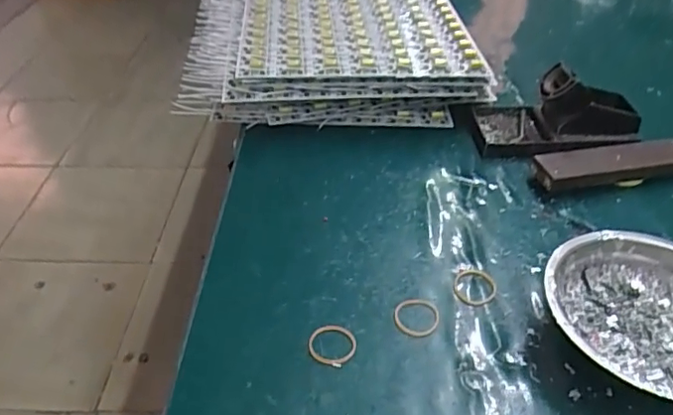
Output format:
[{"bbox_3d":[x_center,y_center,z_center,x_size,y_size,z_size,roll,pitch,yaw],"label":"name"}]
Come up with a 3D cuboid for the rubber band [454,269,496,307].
[{"bbox_3d":[0.098,0.056,0.395,0.029,0.004,0.035,17,43,17],"label":"rubber band"}]

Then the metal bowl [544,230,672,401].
[{"bbox_3d":[0.196,0.072,0.352,0.123,0.041,0.124,1,41,-1],"label":"metal bowl"}]

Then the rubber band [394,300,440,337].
[{"bbox_3d":[0.054,0.072,0.372,0.029,0.004,0.031,9,42,8],"label":"rubber band"}]

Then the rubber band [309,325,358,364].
[{"bbox_3d":[-0.002,0.086,0.355,0.031,0.004,0.028,1,41,-1],"label":"rubber band"}]

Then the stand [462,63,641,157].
[{"bbox_3d":[0.211,-0.094,0.530,0.148,0.066,0.087,0,41,-2],"label":"stand"}]

